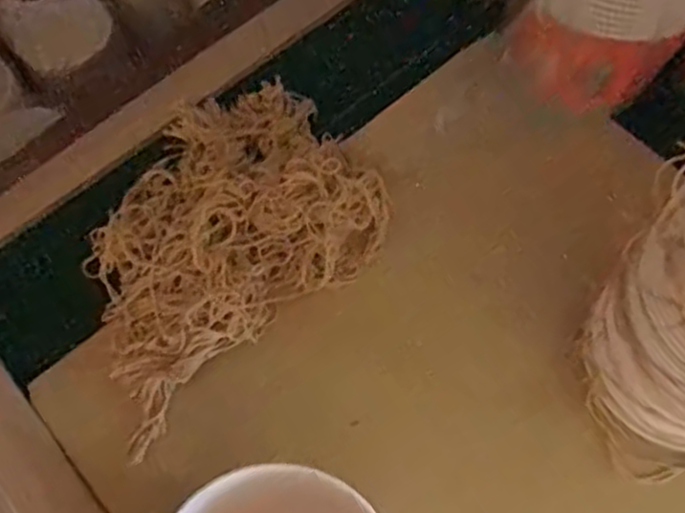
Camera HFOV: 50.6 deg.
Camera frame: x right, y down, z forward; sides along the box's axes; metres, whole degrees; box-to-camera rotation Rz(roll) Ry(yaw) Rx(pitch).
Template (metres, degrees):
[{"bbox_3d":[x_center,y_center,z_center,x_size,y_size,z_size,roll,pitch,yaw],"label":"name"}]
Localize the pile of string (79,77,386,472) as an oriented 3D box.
[{"bbox_3d":[-0.122,-0.038,0.661,0.303,0.067,0.241,-39,70,-15],"label":"pile of string"}]

